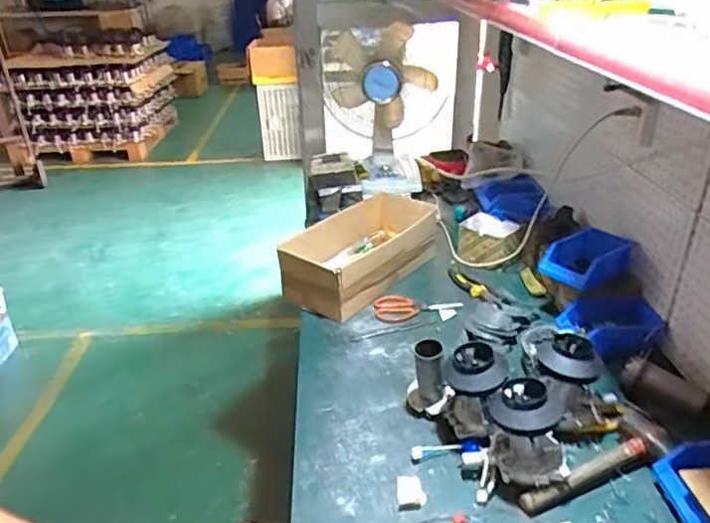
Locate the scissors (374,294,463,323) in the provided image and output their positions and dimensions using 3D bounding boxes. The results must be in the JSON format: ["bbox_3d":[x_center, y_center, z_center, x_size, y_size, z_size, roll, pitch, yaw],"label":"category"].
[{"bbox_3d":[0.147,0.101,1.386,0.198,0.015,0.083,-6,29,-9],"label":"scissors"}]

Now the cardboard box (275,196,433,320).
[{"bbox_3d":[0.020,-0.026,1.507,0.222,0.152,0.433,22,36,36],"label":"cardboard box"}]

